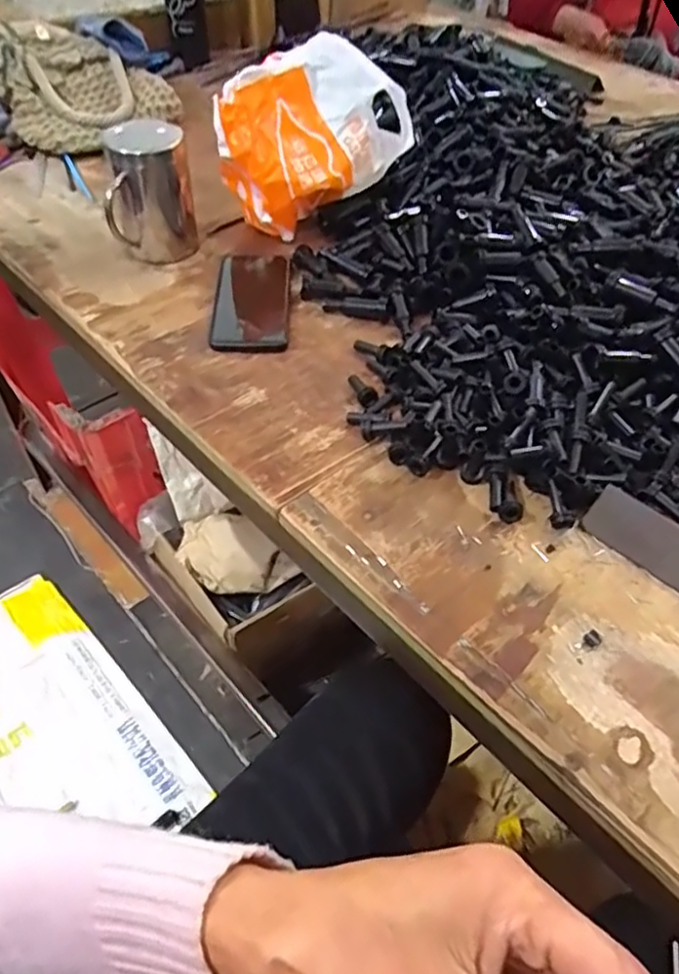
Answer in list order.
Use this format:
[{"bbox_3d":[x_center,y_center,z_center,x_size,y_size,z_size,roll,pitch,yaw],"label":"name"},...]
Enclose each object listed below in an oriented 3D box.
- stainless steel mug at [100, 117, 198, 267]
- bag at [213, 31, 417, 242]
[{"bbox_3d":[-0.197,-0.308,0.680,0.083,0.124,0.086,-6,50,-9],"label":"stainless steel mug"},{"bbox_3d":[-0.029,-0.362,0.696,0.210,0.153,0.090,-25,55,-23],"label":"bag"}]

